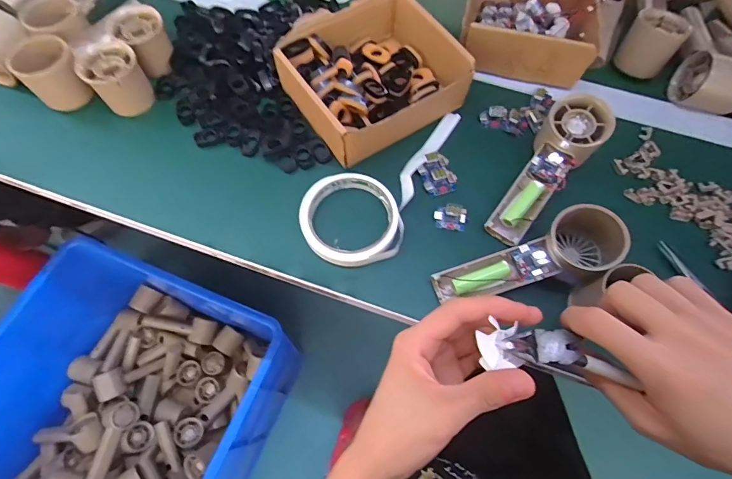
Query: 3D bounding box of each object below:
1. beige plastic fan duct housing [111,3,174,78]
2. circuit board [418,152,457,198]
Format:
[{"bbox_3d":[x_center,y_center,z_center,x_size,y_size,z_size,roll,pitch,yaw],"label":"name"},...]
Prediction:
[{"bbox_3d":[-0.250,-0.225,0.441,0.054,0.049,0.051,-38,72,-16],"label":"beige plastic fan duct housing"},{"bbox_3d":[0.075,-0.069,0.405,0.033,0.011,0.046,-16,67,-8],"label":"circuit board"}]

